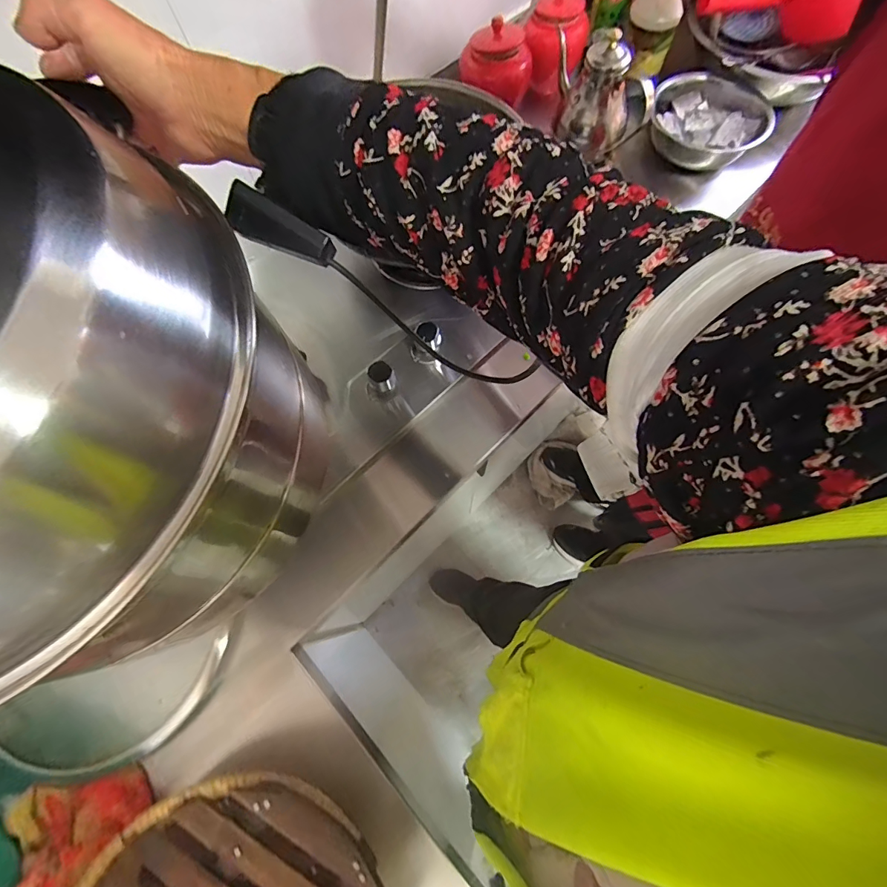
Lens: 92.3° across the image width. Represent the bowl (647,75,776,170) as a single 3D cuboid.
[{"bbox_3d":[0.500,-0.611,0.802,0.203,0.087,0.203,27,75,9],"label":"bowl"}]

